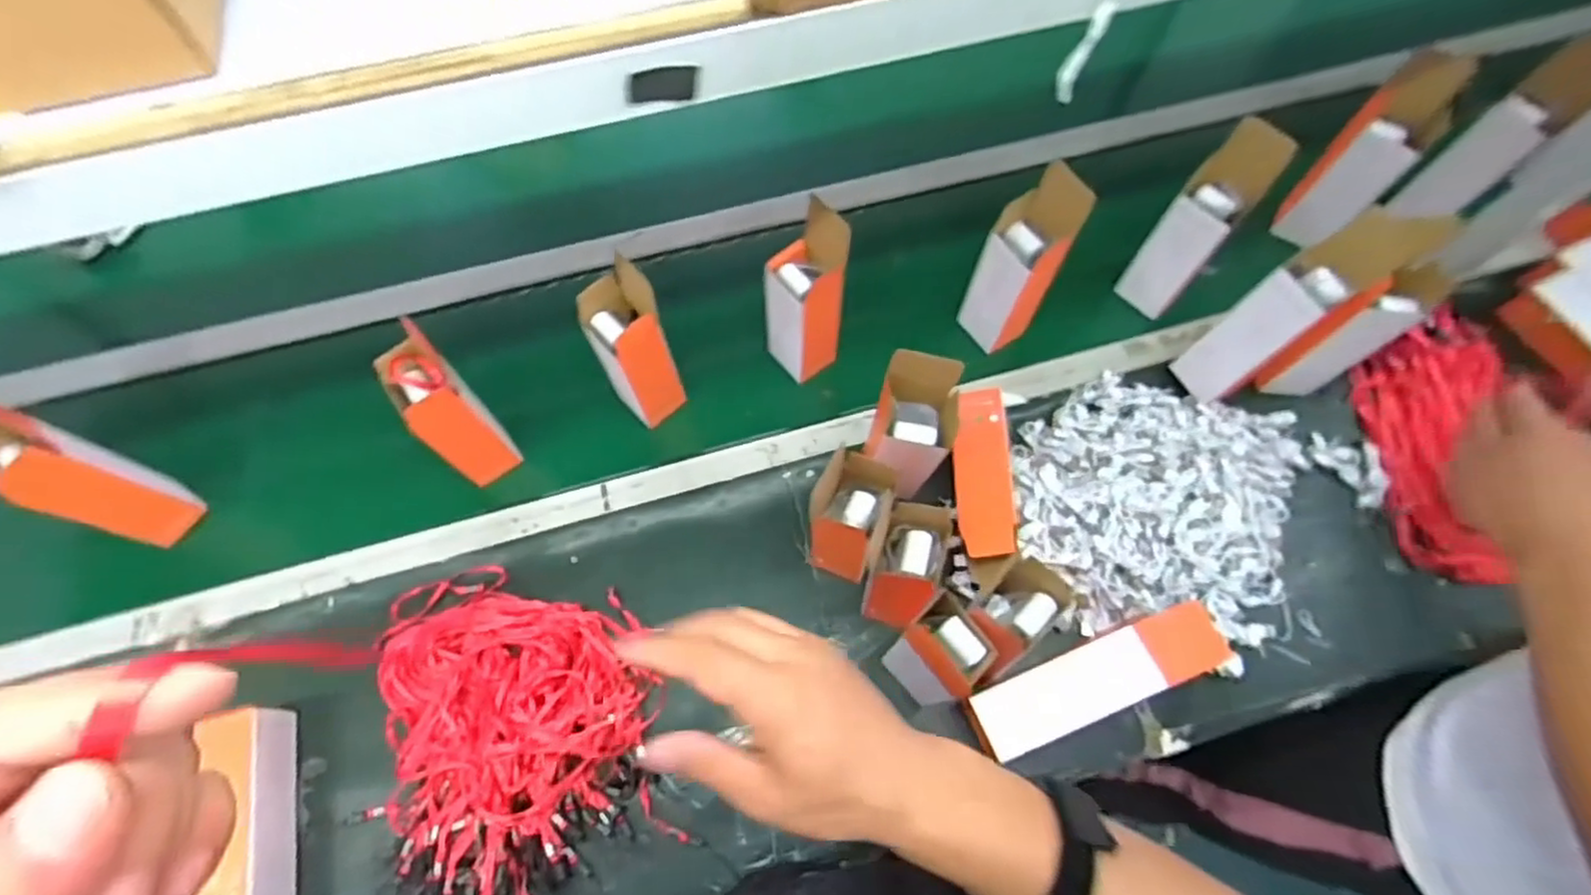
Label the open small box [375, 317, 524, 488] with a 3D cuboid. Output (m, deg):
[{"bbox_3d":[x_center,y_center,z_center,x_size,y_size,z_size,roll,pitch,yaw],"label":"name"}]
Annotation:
[{"bbox_3d":[-0.363,-0.031,0.746,0.059,0.214,0.080,-34,72,-15],"label":"open small box"}]

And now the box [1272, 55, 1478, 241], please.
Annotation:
[{"bbox_3d":[0.693,-0.351,0.861,0.087,0.246,0.085,41,44,15],"label":"box"}]

